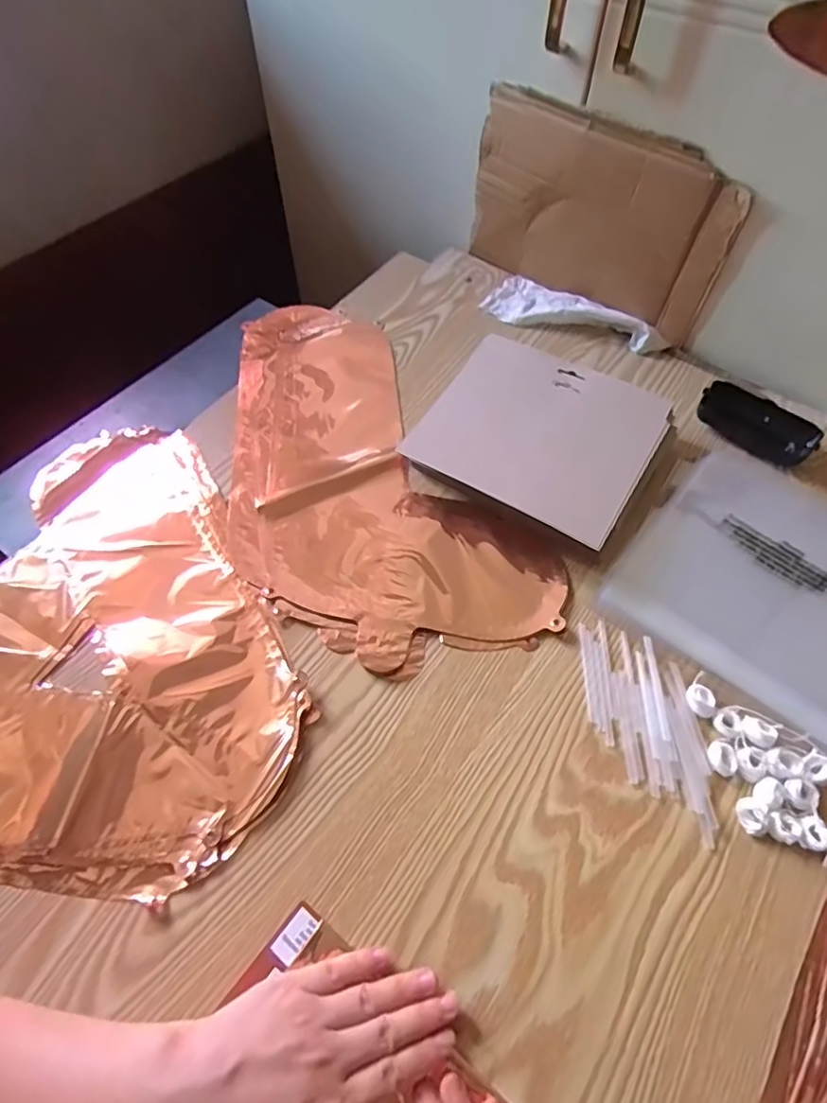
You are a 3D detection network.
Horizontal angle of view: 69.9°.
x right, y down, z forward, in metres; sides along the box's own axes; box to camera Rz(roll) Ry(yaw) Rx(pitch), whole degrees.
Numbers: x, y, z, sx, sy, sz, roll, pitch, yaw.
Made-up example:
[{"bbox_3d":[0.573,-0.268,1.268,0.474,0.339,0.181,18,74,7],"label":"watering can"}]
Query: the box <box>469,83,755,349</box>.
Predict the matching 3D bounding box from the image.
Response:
[{"bbox_3d":[0.182,-0.338,0.607,0.270,0.171,0.021,36,64,20],"label":"box"}]

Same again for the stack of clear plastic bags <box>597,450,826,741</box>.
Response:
[{"bbox_3d":[0.300,0.018,0.492,0.203,0.009,0.213,34,63,19],"label":"stack of clear plastic bags"}]

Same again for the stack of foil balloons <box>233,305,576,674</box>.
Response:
[{"bbox_3d":[-0.070,-0.083,0.555,0.226,0.007,0.456,-24,61,-15],"label":"stack of foil balloons"}]

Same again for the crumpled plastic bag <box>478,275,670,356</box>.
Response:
[{"bbox_3d":[0.184,-0.271,0.674,0.204,0.026,0.072,25,61,15],"label":"crumpled plastic bag"}]

